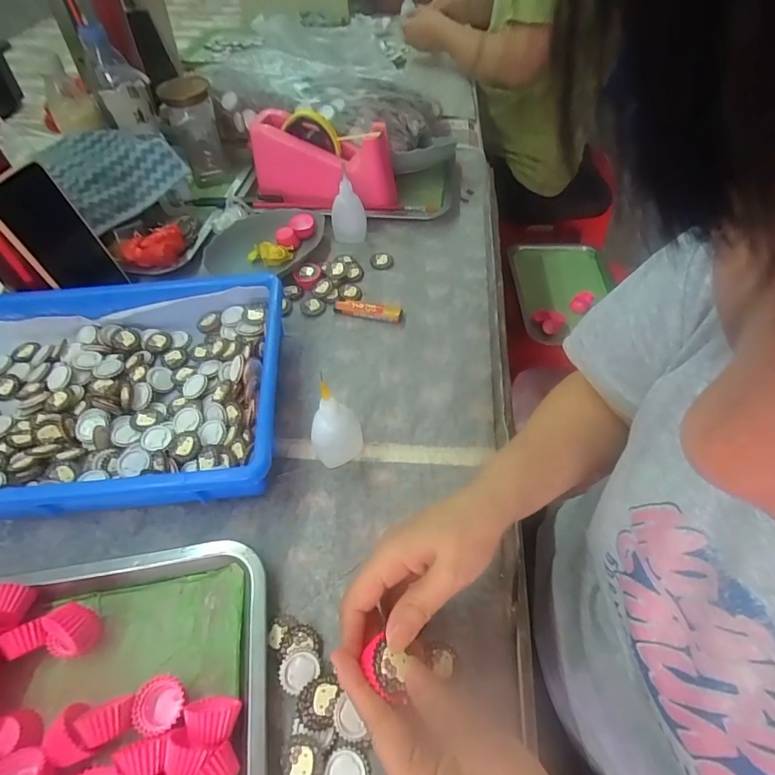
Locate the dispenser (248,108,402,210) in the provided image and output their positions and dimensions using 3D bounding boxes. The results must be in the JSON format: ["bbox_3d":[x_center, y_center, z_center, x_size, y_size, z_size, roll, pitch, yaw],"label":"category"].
[{"bbox_3d":[-0.086,-0.312,0.649,0.201,0.097,0.103,-1,52,0],"label":"dispenser"}]

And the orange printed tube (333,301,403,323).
[{"bbox_3d":[-0.023,-0.088,0.534,0.080,0.015,0.017,11,53,9],"label":"orange printed tube"}]

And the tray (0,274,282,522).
[{"bbox_3d":[-0.284,0.002,0.433,0.357,0.051,0.239,-4,52,-3],"label":"tray"}]

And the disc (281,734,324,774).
[{"bbox_3d":[-0.053,0.233,0.285,0.025,0.007,0.027,0,52,0],"label":"disc"}]

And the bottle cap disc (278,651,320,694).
[{"bbox_3d":[-0.060,0.193,0.312,0.023,0.008,0.026,36,60,25],"label":"bottle cap disc"}]

